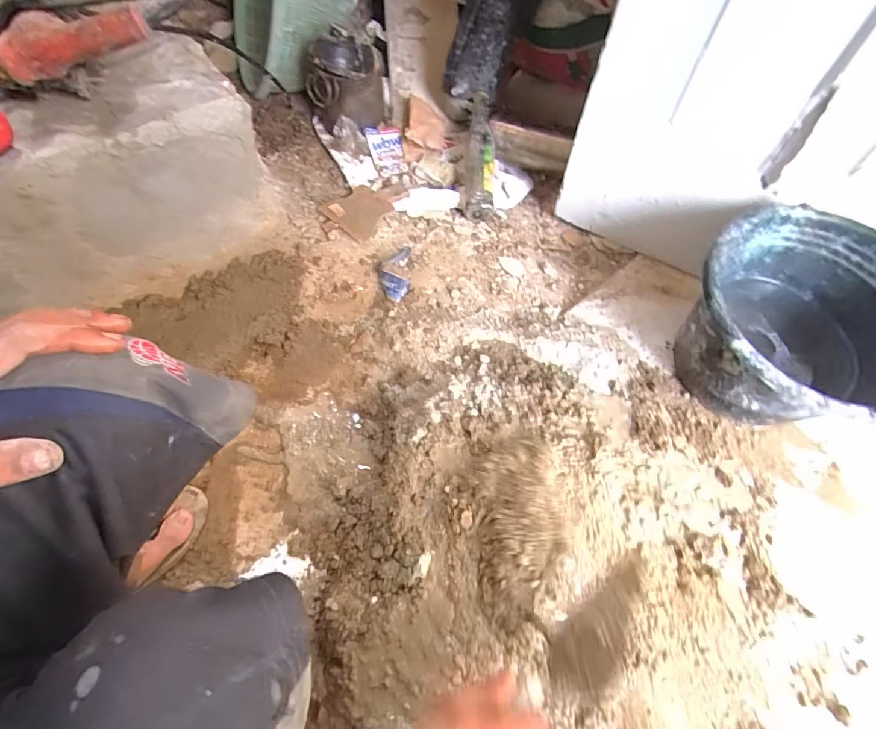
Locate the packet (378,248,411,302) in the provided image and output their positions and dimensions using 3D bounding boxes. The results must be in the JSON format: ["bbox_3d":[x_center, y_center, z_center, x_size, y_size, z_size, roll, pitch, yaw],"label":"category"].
[{"bbox_3d":[-0.078,-0.163,0.786,0.055,0.026,0.106,1,62,2],"label":"packet"}]

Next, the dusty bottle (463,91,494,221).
[{"bbox_3d":[0.084,-0.418,0.878,0.062,0.065,0.267,2,78,2],"label":"dusty bottle"}]

